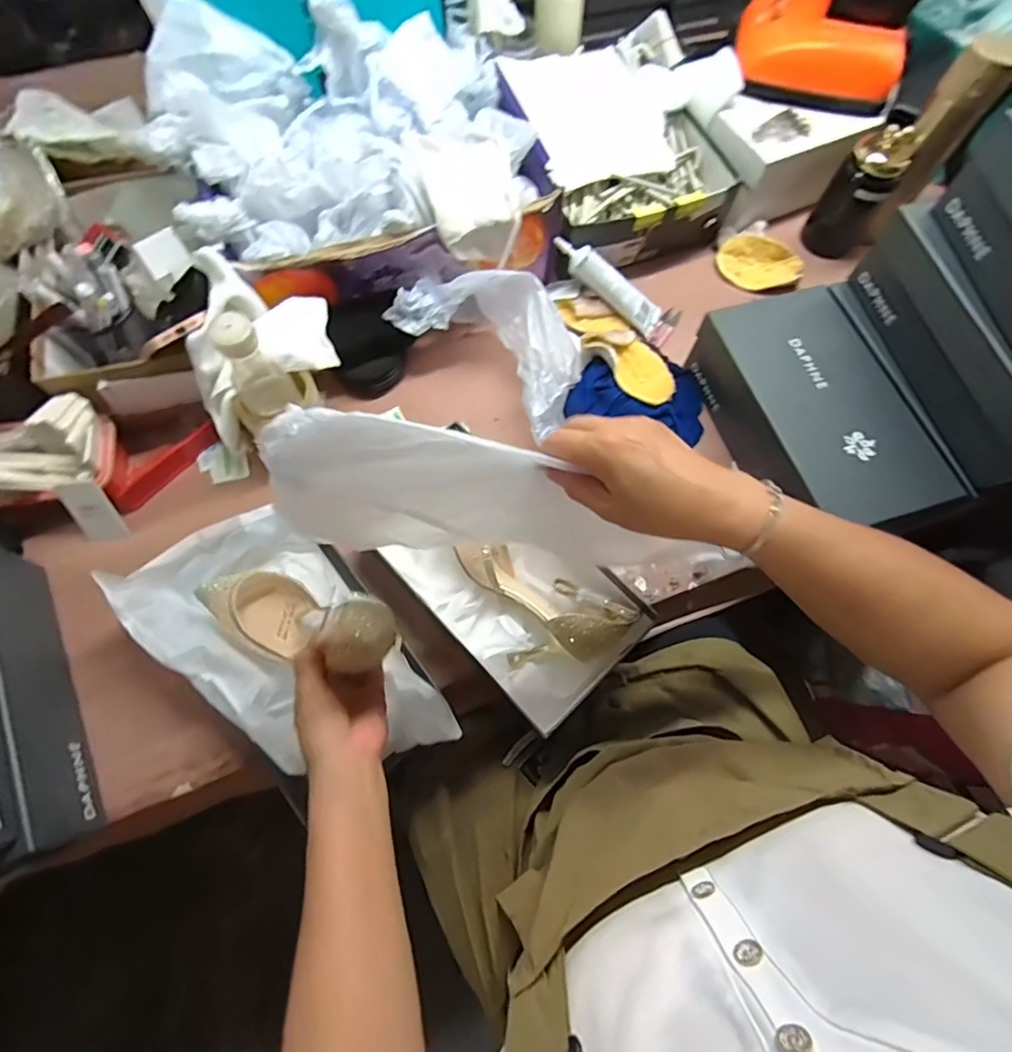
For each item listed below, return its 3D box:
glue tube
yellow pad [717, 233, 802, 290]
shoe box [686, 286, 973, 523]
[{"bbox_3d":[0.138,-0.321,0.707,0.171,0.028,0.047,32,69,-18],"label":"glue tube"},{"bbox_3d":[0.366,-0.376,0.760,0.118,0.034,0.068,11,69,2],"label":"yellow pad"},{"bbox_3d":[0.362,-0.129,0.627,0.165,0.092,0.282,-18,71,-9],"label":"shoe box"}]

